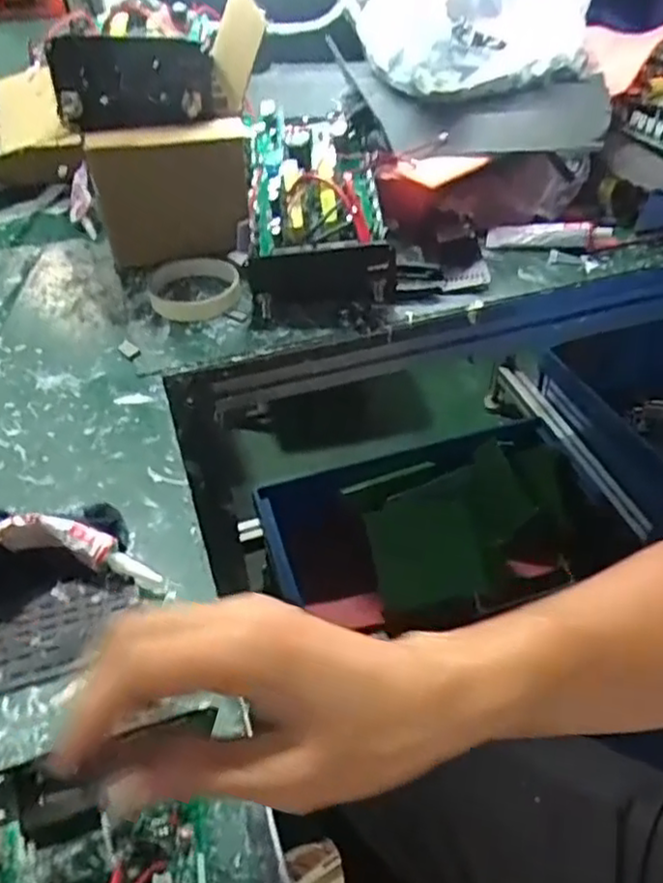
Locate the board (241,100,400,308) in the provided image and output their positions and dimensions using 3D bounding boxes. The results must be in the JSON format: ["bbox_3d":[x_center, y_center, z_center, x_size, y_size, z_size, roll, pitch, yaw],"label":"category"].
[{"bbox_3d":[-0.016,-0.246,0.694,0.133,0.083,0.268,-5,56,-5],"label":"board"}]

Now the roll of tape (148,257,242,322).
[{"bbox_3d":[-0.130,-0.146,0.669,0.085,0.026,0.085,0,44,0],"label":"roll of tape"}]

